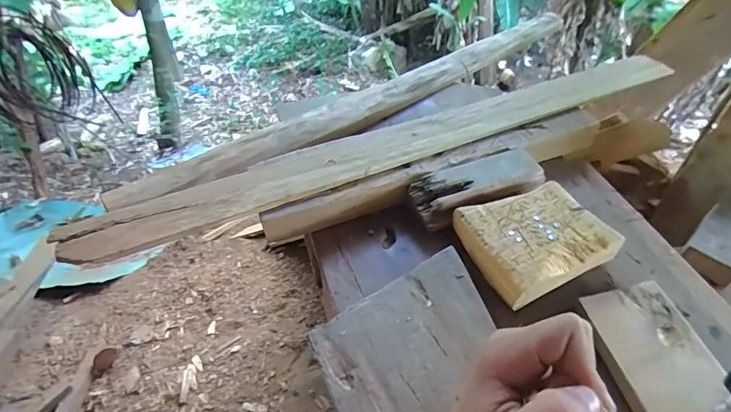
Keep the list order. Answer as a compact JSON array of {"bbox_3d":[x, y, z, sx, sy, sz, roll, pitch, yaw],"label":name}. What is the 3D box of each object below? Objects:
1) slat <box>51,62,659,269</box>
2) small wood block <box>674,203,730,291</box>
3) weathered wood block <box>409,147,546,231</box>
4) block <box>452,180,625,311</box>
[{"bbox_3d":[0.059,-0.088,0.544,0.795,0.019,0.081,-20,51,-15],"label":"slat"},{"bbox_3d":[0.474,0.049,0.569,0.121,0.030,0.065,-32,55,-24],"label":"small wood block"},{"bbox_3d":[0.132,-0.024,0.504,0.155,0.025,0.062,-17,50,-13],"label":"weathered wood block"},{"bbox_3d":[0.175,0.034,0.447,0.133,0.027,0.115,-19,50,-14],"label":"block"}]

